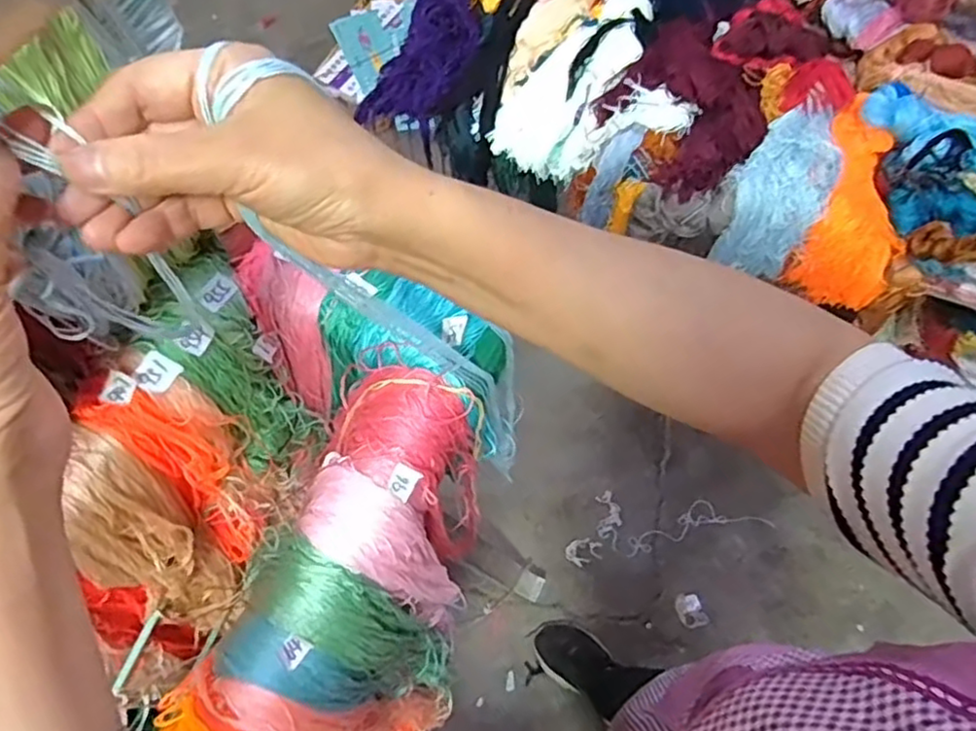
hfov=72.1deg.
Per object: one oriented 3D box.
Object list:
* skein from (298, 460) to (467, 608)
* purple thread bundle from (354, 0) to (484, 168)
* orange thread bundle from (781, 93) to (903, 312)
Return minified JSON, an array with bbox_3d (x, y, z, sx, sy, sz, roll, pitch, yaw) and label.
[{"bbox_3d":[-0.075,0.145,0.514,0.100,0.197,0.054,28,67,15],"label":"skein"},{"bbox_3d":[-0.103,-0.581,1.193,0.192,0.057,0.386,12,78,8],"label":"purple thread bundle"},{"bbox_3d":[0.542,-0.252,0.989,0.141,0.098,0.284,8,90,6],"label":"orange thread bundle"}]

